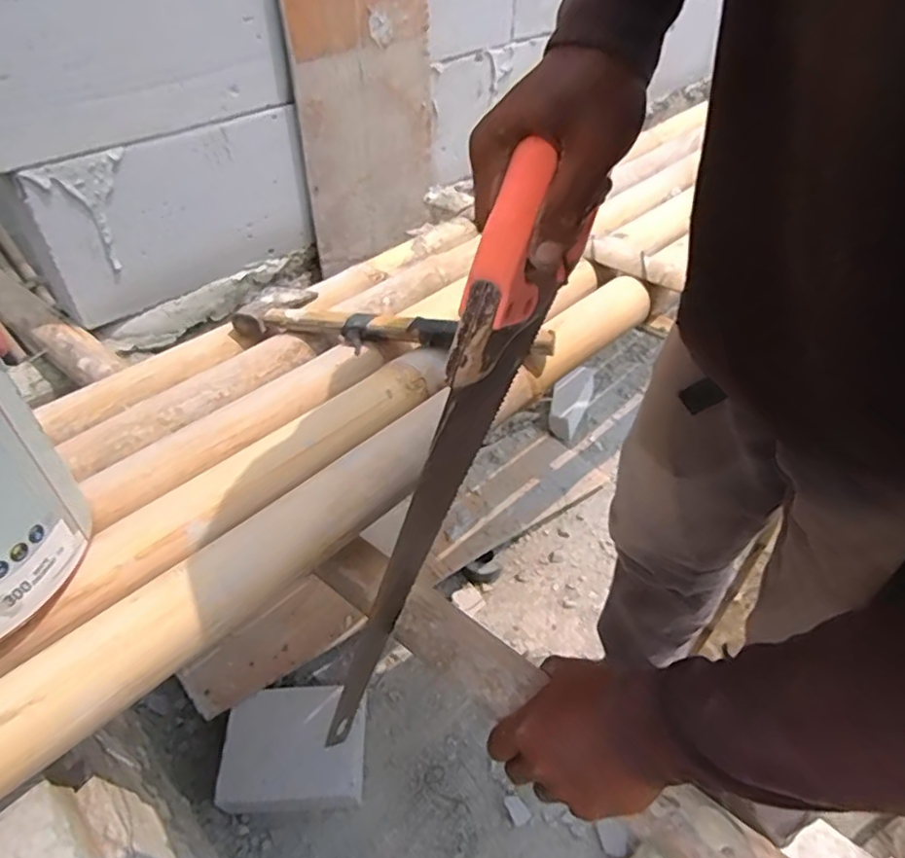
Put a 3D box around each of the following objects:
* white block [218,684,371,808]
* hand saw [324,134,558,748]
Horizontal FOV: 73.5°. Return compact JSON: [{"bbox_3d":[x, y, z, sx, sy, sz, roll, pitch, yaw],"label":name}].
[{"bbox_3d":[-0.230,0.483,0.911,0.200,0.101,0.158,-4,43,-4],"label":"white block"},{"bbox_3d":[-0.016,0.050,0.426,0.049,0.466,0.041,-6,37,-41],"label":"hand saw"}]

